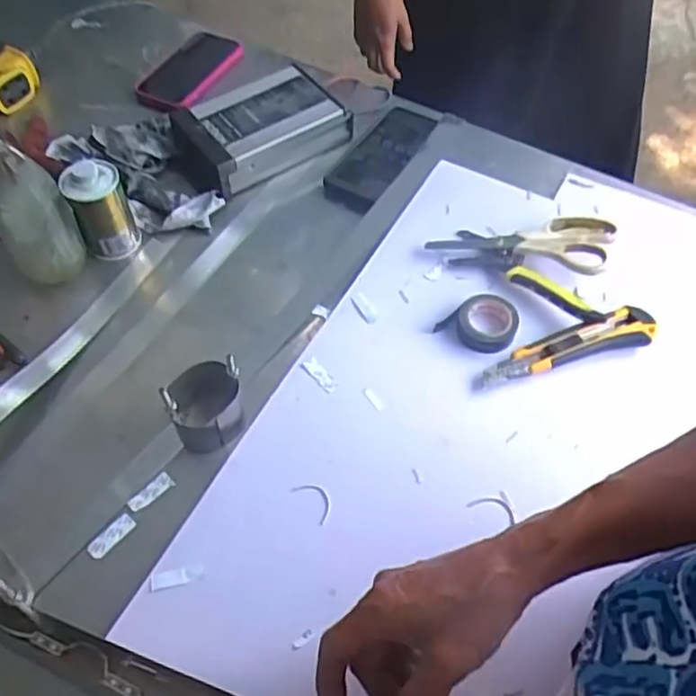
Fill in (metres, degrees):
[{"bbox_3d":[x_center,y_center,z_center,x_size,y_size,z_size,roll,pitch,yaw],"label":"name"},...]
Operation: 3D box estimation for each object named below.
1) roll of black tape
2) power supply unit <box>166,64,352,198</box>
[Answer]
[{"bbox_3d":[0.127,-0.026,0.641,0.069,0.019,0.058,29,60,20],"label":"roll of black tape"},{"bbox_3d":[-0.111,-0.255,0.785,0.203,0.052,0.119,-34,59,-20],"label":"power supply unit"}]

